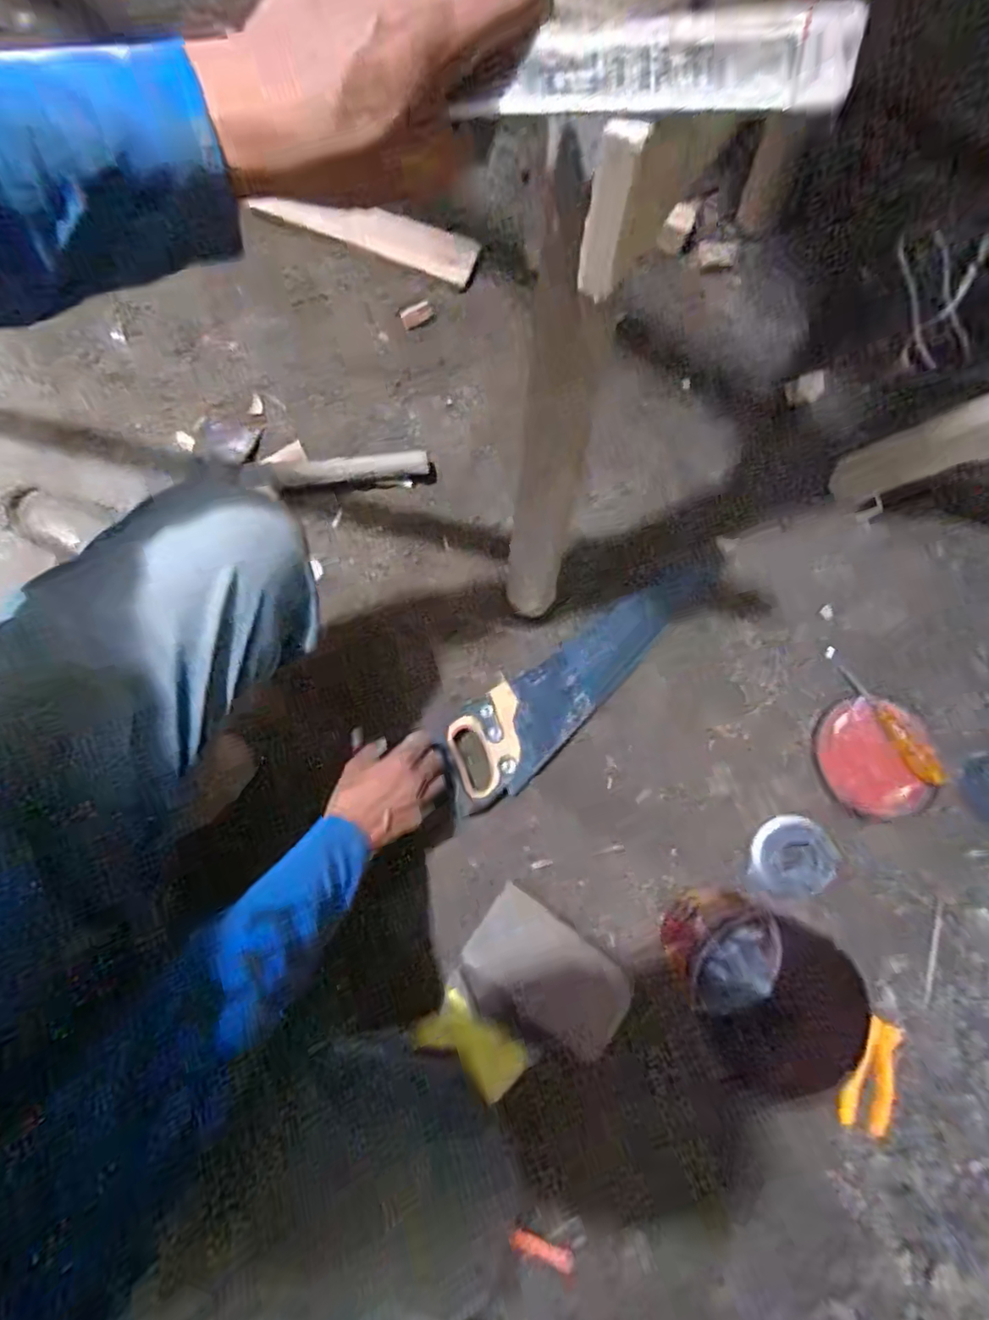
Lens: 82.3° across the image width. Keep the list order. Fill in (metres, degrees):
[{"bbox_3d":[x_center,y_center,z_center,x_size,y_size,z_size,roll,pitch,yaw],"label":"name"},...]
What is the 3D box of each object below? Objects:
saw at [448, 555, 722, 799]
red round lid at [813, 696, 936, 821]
[{"bbox_3d":[0.122,0.011,0.727,0.423,0.035,0.111,-39,82,-10],"label":"saw"},{"bbox_3d":[0.479,0.124,0.715,0.139,0.011,0.143,8,79,1],"label":"red round lid"}]

